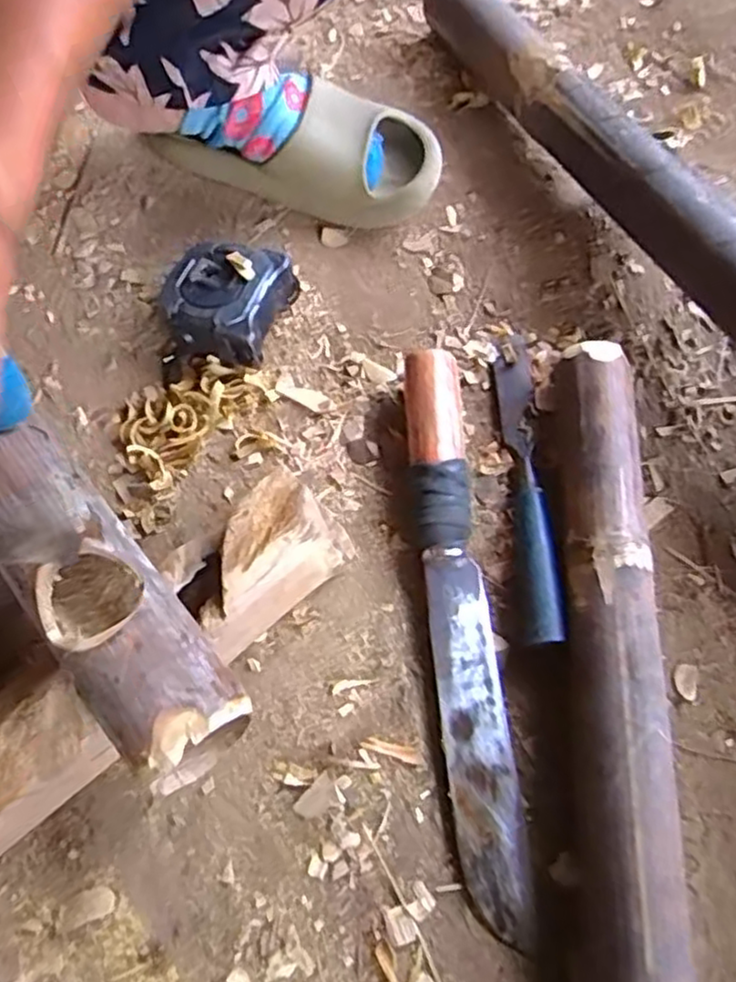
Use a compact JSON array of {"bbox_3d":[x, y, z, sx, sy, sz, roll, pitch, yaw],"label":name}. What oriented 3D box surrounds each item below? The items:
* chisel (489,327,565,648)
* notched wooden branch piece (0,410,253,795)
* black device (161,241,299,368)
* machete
[{"bbox_3d":[0.103,-0.012,0.457,0.023,0.027,0.221,0,67,-1],"label":"chisel"},{"bbox_3d":[-0.140,0.055,0.370,0.059,0.065,0.201,-34,64,-14],"label":"notched wooden branch piece"},{"bbox_3d":[-0.102,-0.133,0.499,0.079,0.046,0.081,0,67,-1],"label":"black device"},{"bbox_3d":[0.052,0.072,0.417,0.043,0.035,0.334,-5,68,-3],"label":"machete"}]

